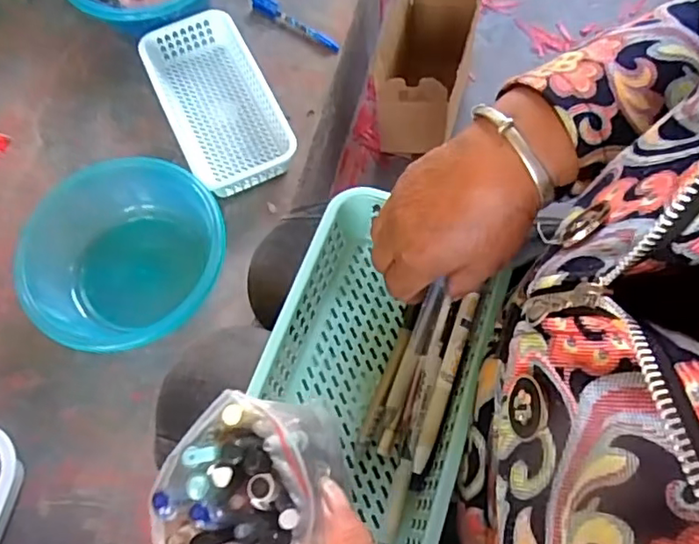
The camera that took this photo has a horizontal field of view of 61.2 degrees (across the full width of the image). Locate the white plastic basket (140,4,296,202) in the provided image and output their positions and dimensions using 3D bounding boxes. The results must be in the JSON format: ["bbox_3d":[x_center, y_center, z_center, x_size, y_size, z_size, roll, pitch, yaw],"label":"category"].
[{"bbox_3d":[-0.170,-0.220,0.771,0.137,0.048,0.265,-25,68,-7],"label":"white plastic basket"}]

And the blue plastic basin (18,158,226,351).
[{"bbox_3d":[-0.252,-0.013,0.672,0.206,0.081,0.220,5,67,5],"label":"blue plastic basin"}]

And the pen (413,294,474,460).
[{"bbox_3d":[0.060,0.067,0.366,0.011,0.009,0.113,17,69,12],"label":"pen"}]

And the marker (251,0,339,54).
[{"bbox_3d":[-0.076,-0.350,0.829,0.150,0.019,0.022,33,73,16],"label":"marker"}]

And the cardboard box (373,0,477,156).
[{"bbox_3d":[0.112,-0.319,0.916,0.124,0.175,0.227,9,67,9],"label":"cardboard box"}]

